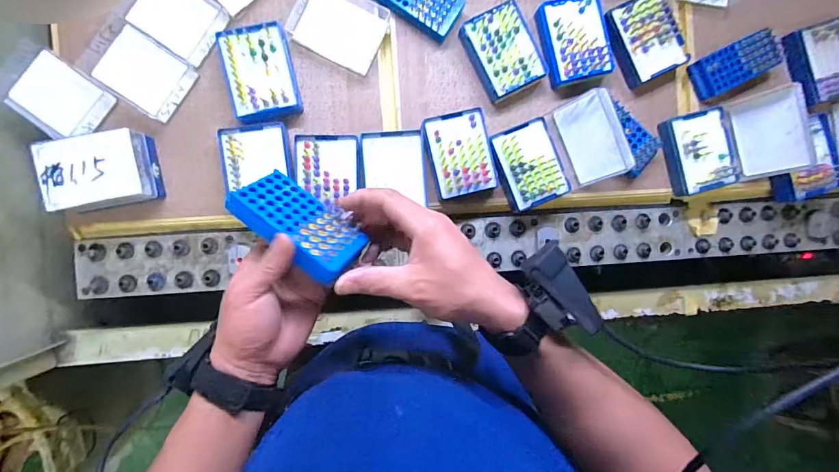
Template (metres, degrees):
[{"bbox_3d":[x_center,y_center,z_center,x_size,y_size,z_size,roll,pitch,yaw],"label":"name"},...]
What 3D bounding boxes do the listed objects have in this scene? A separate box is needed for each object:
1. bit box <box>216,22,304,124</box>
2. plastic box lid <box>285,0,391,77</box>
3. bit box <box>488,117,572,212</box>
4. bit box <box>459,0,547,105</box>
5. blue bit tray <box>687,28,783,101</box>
[{"bbox_3d":[-0.193,-0.197,0.480,0.077,0.027,0.105,-12,92,-5],"label":"bit box"},{"bbox_3d":[-0.101,-0.271,0.502,0.110,0.017,0.091,24,89,-5],"label":"plastic box lid"},{"bbox_3d":[0.143,-0.092,0.514,0.076,0.035,0.105,-21,93,-4],"label":"bit box"},{"bbox_3d":[0.108,-0.236,0.509,0.079,0.034,0.105,-27,93,-4],"label":"bit box"},{"bbox_3d":[0.435,-0.237,0.541,0.118,0.027,0.052,-26,93,-4],"label":"blue bit tray"}]

